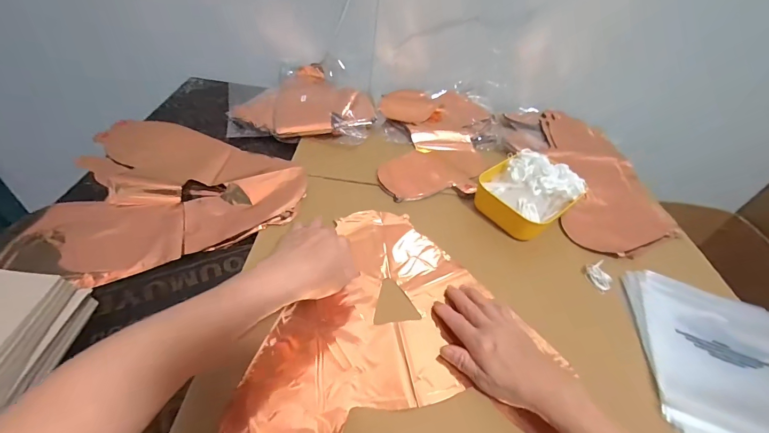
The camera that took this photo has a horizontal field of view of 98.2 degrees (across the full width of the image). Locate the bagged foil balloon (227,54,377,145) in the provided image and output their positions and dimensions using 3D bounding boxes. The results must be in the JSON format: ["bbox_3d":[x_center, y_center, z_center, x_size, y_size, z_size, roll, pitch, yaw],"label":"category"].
[{"bbox_3d":[-0.187,-0.280,0.766,0.316,0.049,0.307,1,44,-10],"label":"bagged foil balloon"}]

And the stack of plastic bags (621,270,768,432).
[{"bbox_3d":[0.448,0.191,0.432,0.214,0.025,0.237,16,44,5],"label":"stack of plastic bags"}]

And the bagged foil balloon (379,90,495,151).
[{"bbox_3d":[0.128,-0.232,0.790,0.258,0.028,0.237,4,47,-4],"label":"bagged foil balloon"}]

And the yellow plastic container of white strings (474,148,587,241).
[{"bbox_3d":[0.254,-0.049,0.587,0.163,0.072,0.142,-29,55,-31],"label":"yellow plastic container of white strings"}]

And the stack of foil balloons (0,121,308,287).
[{"bbox_3d":[-0.328,-0.054,0.551,0.376,0.027,0.361,1,44,-10],"label":"stack of foil balloons"}]

